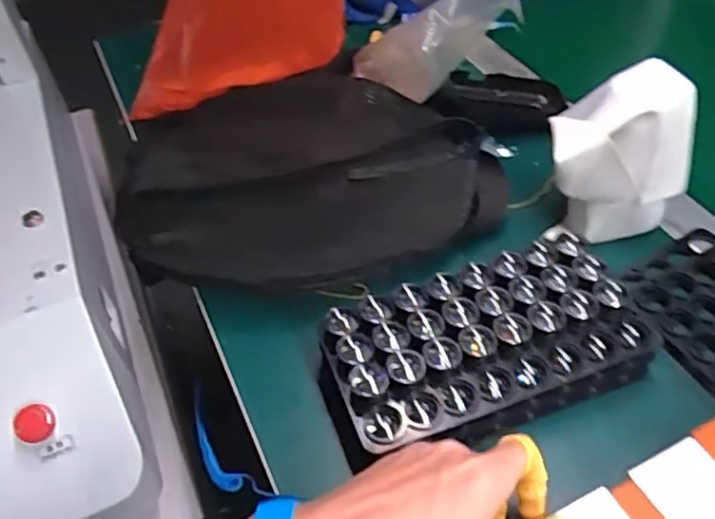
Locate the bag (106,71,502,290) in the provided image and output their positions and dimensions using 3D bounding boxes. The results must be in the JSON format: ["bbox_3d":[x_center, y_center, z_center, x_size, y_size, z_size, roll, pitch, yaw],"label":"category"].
[{"bbox_3d":[-0.043,-0.065,0.540,0.285,0.055,0.224,-20,49,-12],"label":"bag"}]

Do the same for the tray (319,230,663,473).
[{"bbox_3d":[0.077,0.051,0.418,0.200,0.030,0.098,-17,48,-10],"label":"tray"}]

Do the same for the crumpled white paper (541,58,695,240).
[{"bbox_3d":[0.186,-0.072,0.485,0.099,0.119,0.060,-6,47,0],"label":"crumpled white paper"}]

